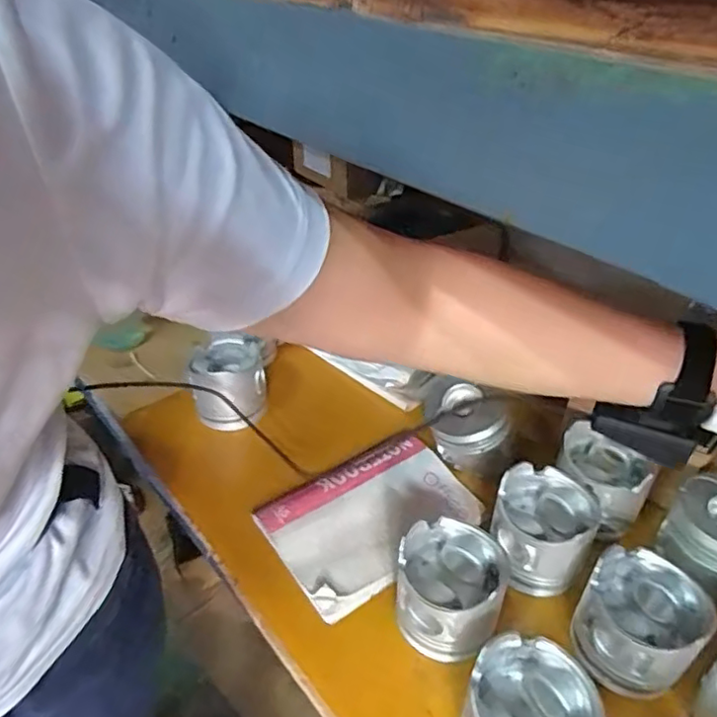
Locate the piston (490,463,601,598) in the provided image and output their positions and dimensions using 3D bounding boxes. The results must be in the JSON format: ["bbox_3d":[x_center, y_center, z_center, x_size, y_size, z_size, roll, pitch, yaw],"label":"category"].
[{"bbox_3d":[0.170,0.162,0.571,0.098,0.072,0.095,1,36,0],"label":"piston"}]

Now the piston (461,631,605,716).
[{"bbox_3d":[0.124,0.270,0.444,0.088,0.086,0.087,1,36,0],"label":"piston"}]

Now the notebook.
[{"bbox_3d":[0.013,0.160,0.630,0.207,0.010,0.146,-24,49,-27],"label":"notebook"}]

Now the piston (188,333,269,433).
[{"bbox_3d":[-0.164,0.033,0.757,0.093,0.087,0.098,-8,37,-12],"label":"piston"}]

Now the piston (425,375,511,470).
[{"bbox_3d":[0.118,0.081,0.669,0.082,0.079,0.085,0,36,-2],"label":"piston"}]

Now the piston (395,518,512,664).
[{"bbox_3d":[0.078,0.199,0.523,0.088,0.085,0.085,1,36,0],"label":"piston"}]

